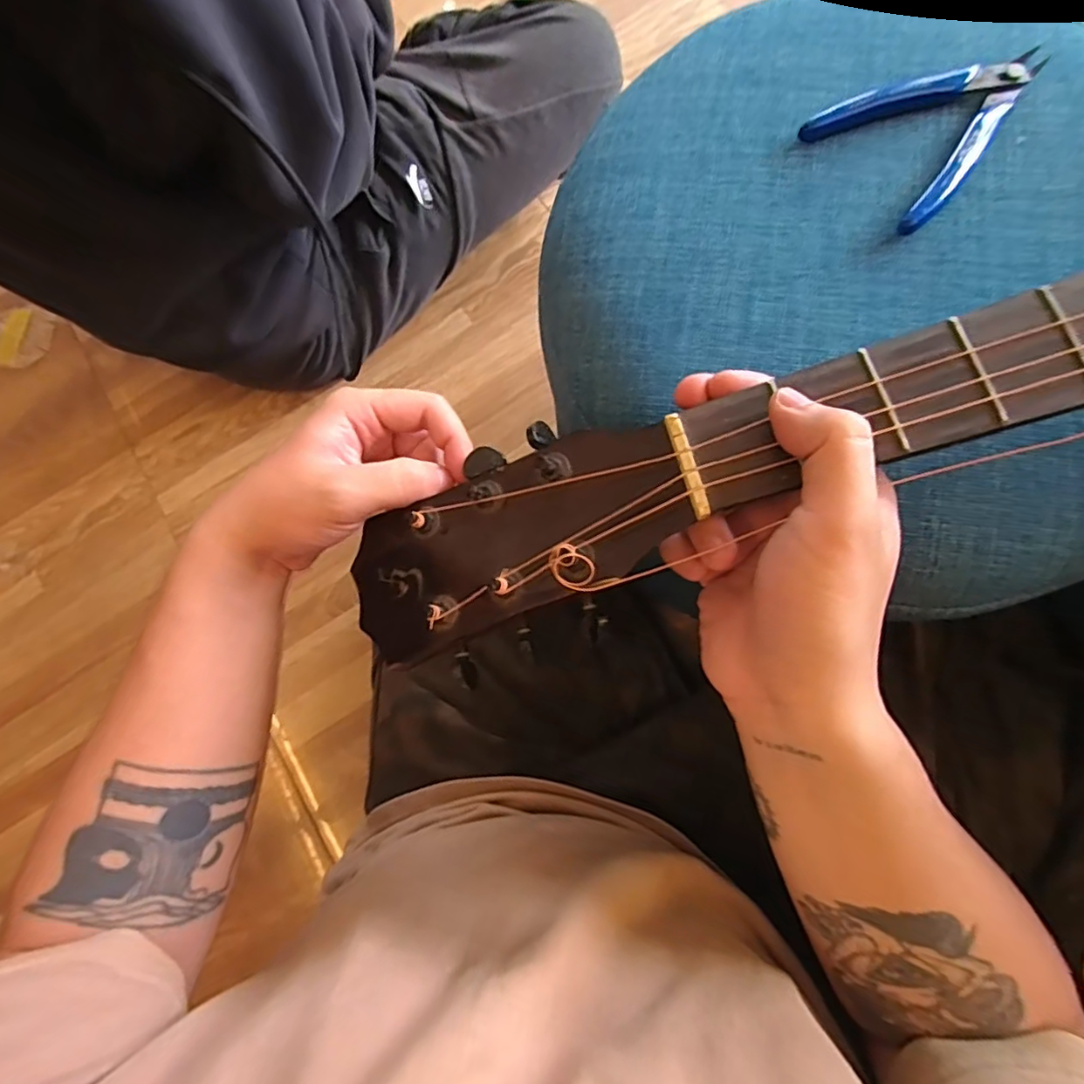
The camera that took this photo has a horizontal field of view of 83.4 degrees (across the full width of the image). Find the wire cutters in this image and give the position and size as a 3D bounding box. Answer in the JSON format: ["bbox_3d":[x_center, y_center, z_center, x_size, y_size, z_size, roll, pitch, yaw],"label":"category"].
[{"bbox_3d":[0.199,-0.207,0.300,0.118,0.010,0.075,-34,77,-4],"label":"wire cutters"}]

